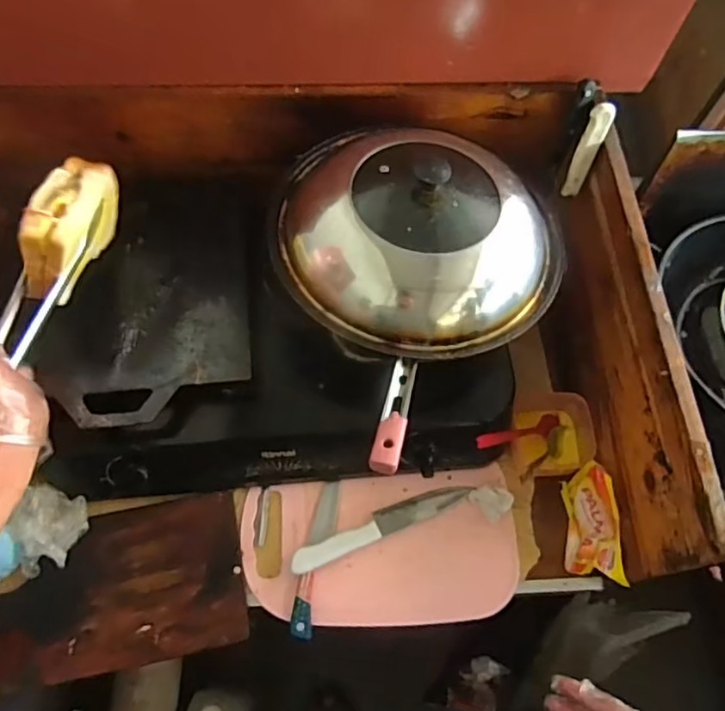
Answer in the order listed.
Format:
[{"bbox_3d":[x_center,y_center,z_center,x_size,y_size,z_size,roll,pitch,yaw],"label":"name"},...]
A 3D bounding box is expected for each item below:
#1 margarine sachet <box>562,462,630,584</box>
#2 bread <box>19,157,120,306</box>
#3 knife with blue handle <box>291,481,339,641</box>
[{"bbox_3d":[0.269,0.201,0.708,0.026,0.122,0.128,6,65,1],"label":"margarine sachet"},{"bbox_3d":[-0.309,-0.135,0.638,0.040,0.119,0.159,7,65,1],"label":"bread"},{"bbox_3d":[-0.056,0.243,0.727,0.027,0.015,0.184,11,65,3],"label":"knife with blue handle"}]

